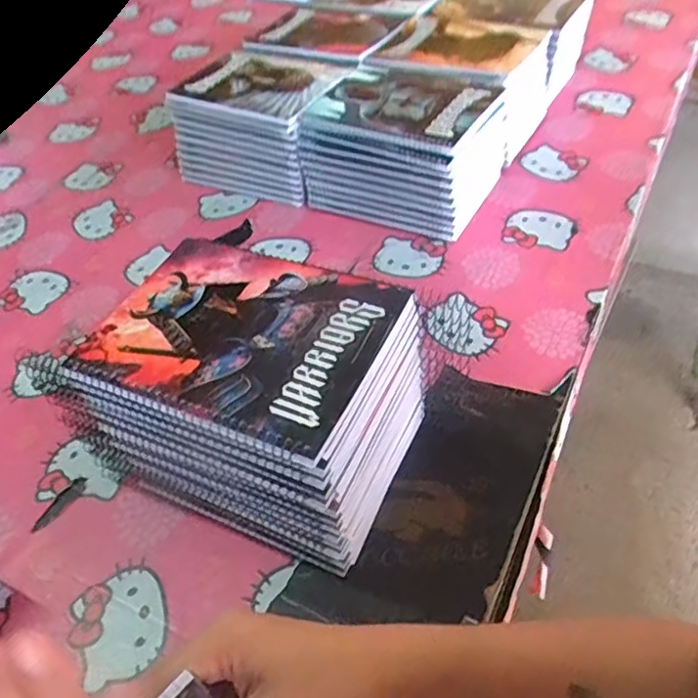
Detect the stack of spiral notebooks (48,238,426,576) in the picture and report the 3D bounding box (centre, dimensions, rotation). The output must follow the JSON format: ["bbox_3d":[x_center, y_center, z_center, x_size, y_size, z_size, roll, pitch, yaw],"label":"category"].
[{"bbox_3d":[-0.066,0.041,0.481,0.203,0.166,0.157,16,51,21],"label":"stack of spiral notebooks"}]

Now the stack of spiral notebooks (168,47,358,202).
[{"bbox_3d":[-0.110,-0.296,0.827,0.202,0.124,0.159,19,52,23],"label":"stack of spiral notebooks"}]

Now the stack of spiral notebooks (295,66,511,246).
[{"bbox_3d":[0.072,-0.247,0.754,0.204,0.121,0.179,21,53,24],"label":"stack of spiral notebooks"}]

